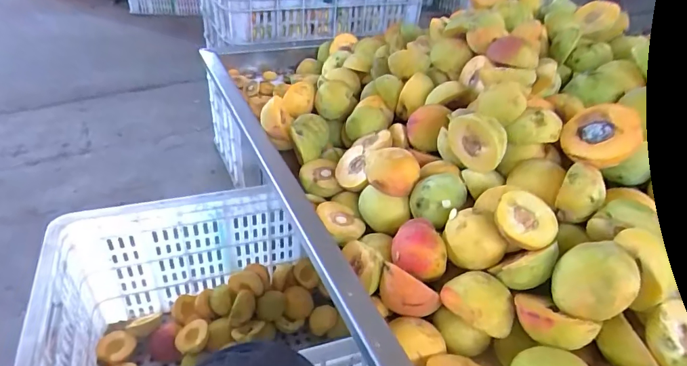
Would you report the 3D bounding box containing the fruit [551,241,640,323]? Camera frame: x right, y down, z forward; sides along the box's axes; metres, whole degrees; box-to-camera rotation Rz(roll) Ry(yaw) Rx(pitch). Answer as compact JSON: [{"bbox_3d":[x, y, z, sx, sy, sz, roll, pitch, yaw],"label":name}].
[{"bbox_3d":[0.204,0.083,0.367,0.055,0.055,0.050,3,36,-2],"label":"fruit"}]

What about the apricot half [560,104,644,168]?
[{"bbox_3d":[0.263,-0.043,0.456,0.069,0.037,0.067,-29,46,14],"label":"apricot half"}]

